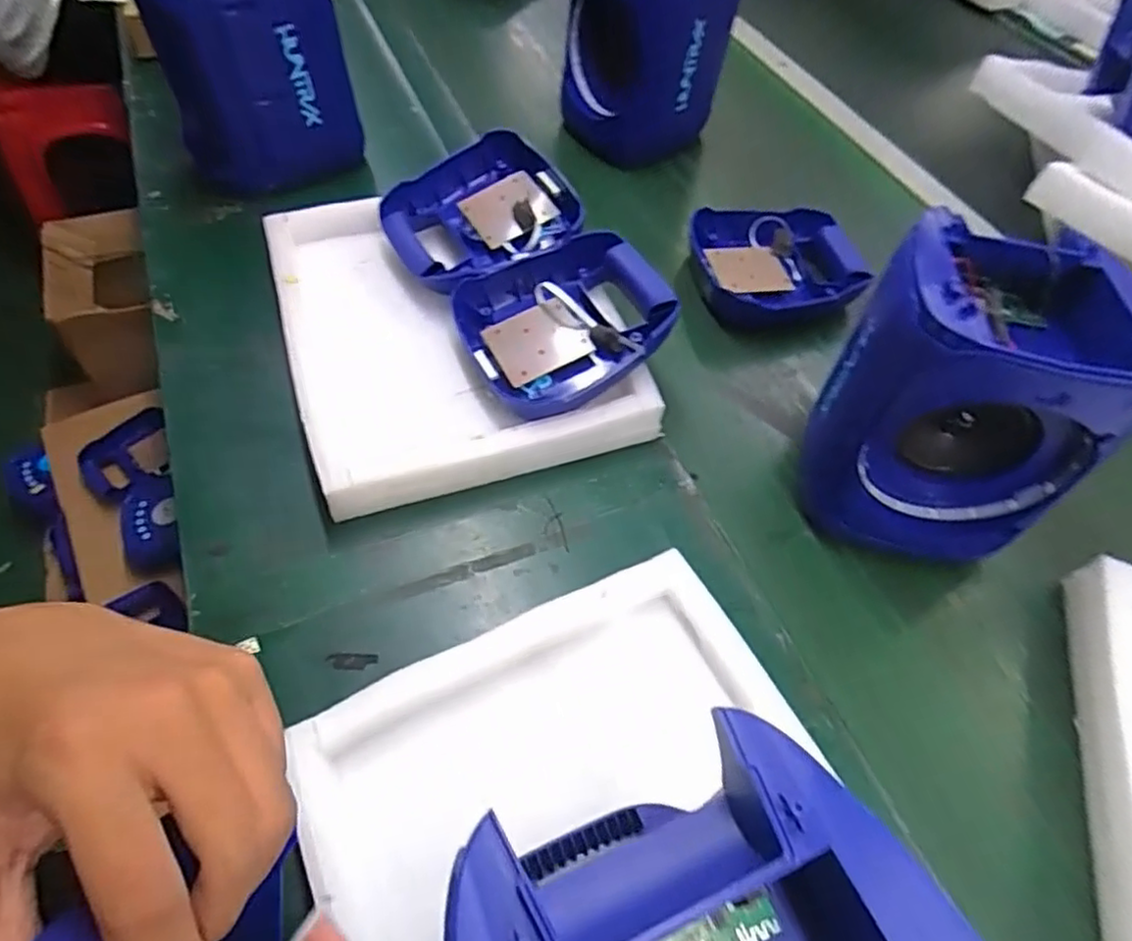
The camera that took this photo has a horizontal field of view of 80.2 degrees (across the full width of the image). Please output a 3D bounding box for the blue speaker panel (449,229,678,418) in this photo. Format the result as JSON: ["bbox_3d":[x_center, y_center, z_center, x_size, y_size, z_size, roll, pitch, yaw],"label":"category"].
[{"bbox_3d":[0.005,-0.133,0.605,0.184,0.073,0.169,-19,59,-18],"label":"blue speaker panel"}]

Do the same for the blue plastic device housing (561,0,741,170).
[{"bbox_3d":[0.086,-0.522,0.836,0.138,0.226,0.170,-32,64,-23],"label":"blue plastic device housing"}]

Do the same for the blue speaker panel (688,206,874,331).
[{"bbox_3d":[0.239,-0.228,0.740,0.191,0.056,0.157,-5,57,-7],"label":"blue speaker panel"}]

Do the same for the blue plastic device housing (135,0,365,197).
[{"bbox_3d":[-0.339,-0.440,0.723,0.183,0.224,0.151,-17,59,-17],"label":"blue plastic device housing"}]

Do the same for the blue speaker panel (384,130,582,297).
[{"bbox_3d":[-0.087,-0.255,0.679,0.179,0.064,0.162,-16,59,-14],"label":"blue speaker panel"}]

